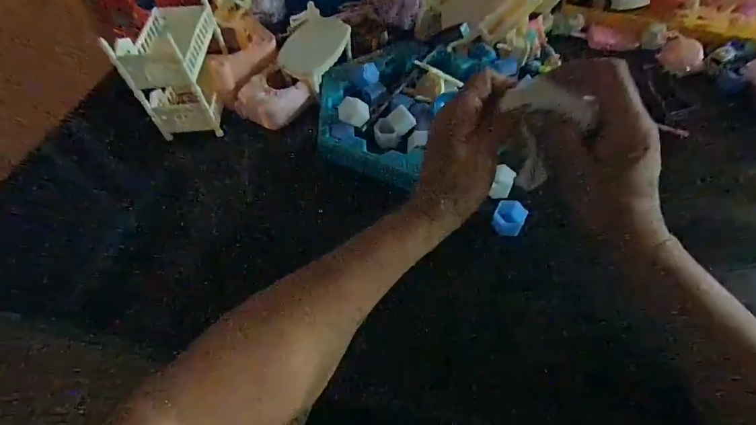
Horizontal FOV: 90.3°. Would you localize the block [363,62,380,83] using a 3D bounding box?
[{"bbox_3d":[-0.007,-0.157,0.423,0.017,0.013,0.024,-2,56,1],"label":"block"}]

